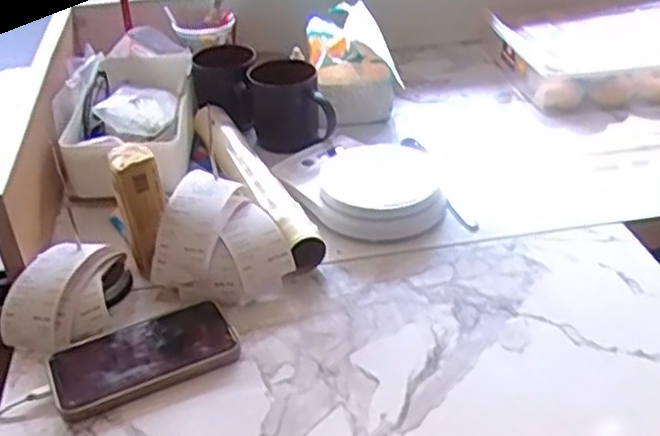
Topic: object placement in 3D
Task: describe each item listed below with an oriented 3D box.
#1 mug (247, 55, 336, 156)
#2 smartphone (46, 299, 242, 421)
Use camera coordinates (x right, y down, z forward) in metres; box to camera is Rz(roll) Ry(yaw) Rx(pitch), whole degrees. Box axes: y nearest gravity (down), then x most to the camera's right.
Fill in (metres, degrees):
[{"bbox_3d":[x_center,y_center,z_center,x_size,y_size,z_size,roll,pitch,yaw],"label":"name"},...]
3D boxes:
[{"bbox_3d":[-0.048,-0.137,0.877,0.094,0.090,0.110,-8,35,-6],"label":"mug"},{"bbox_3d":[-0.161,0.118,0.639,0.154,0.017,0.086,-18,37,-19],"label":"smartphone"}]

